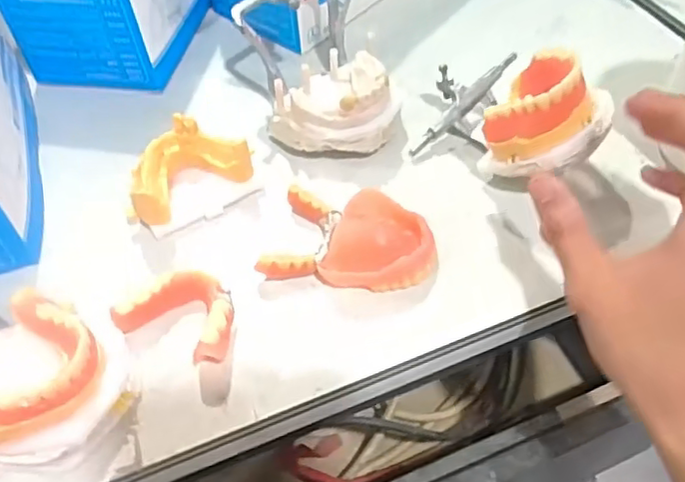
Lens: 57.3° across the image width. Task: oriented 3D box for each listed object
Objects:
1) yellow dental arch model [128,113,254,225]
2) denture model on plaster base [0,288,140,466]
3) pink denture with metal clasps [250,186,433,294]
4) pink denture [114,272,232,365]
[{"bbox_3d":[-0.096,-0.044,0.377,0.076,0.035,0.044,-29,55,-19],"label":"yellow dental arch model"},{"bbox_3d":[-0.144,0.064,0.292,0.077,0.044,0.072,-1,51,2],"label":"denture model on plaster base"},{"bbox_3d":[0.005,-0.002,0.352,0.090,0.018,0.059,2,51,5],"label":"pink denture with metal clasps"},{"bbox_3d":[-0.080,0.038,0.324,0.059,0.019,0.044,19,55,17],"label":"pink denture"}]

